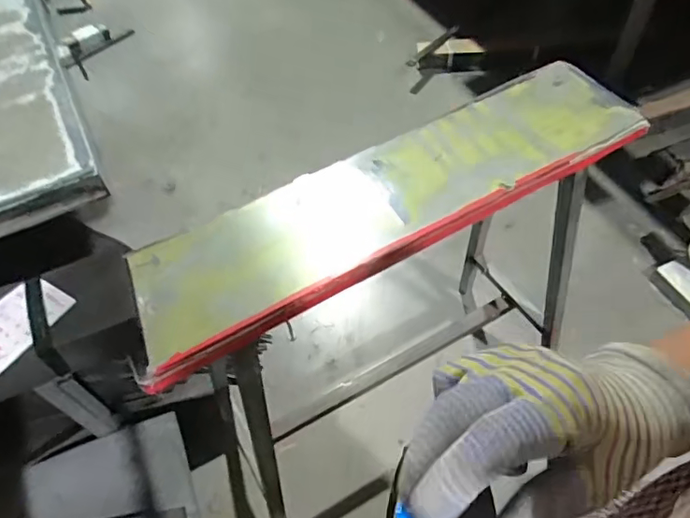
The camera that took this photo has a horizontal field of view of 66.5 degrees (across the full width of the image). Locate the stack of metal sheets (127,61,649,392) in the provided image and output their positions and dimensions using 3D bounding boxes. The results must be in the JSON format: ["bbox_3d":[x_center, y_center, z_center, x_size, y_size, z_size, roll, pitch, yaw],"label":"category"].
[{"bbox_3d":[0.080,-0.095,0.752,0.770,0.040,0.190,-27,57,-14],"label":"stack of metal sheets"}]

